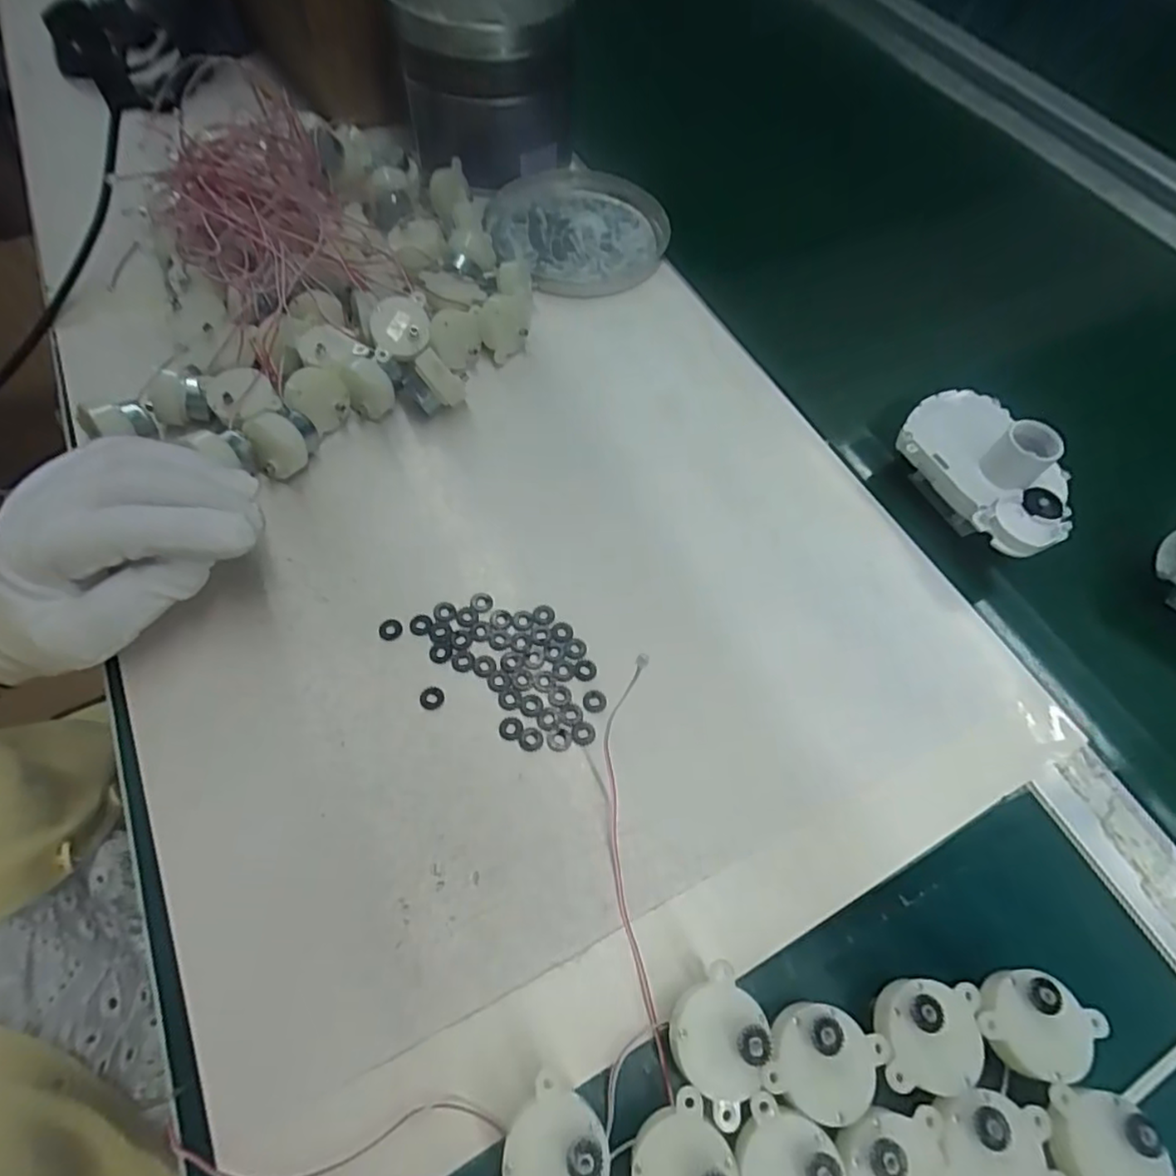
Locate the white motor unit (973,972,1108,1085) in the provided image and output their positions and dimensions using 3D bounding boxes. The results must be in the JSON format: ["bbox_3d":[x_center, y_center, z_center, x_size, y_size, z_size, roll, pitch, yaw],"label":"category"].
[{"bbox_3d":[0.156,0.156,0.224,0.043,0.032,0.031,10,59,1],"label":"white motor unit"}]

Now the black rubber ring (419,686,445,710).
[{"bbox_3d":[-0.070,0.049,0.281,0.011,0.004,0.010,2,60,-3],"label":"black rubber ring"}]

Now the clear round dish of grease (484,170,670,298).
[{"bbox_3d":[-0.007,-0.263,0.451,0.129,0.020,0.146,6,59,-1],"label":"clear round dish of grease"}]

